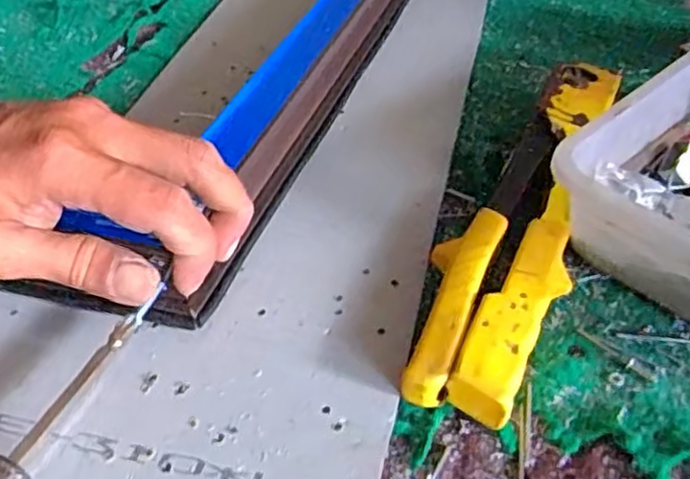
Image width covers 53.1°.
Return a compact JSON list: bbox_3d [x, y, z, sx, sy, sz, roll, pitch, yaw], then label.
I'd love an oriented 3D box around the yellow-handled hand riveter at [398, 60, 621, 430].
[{"bbox_3d":[0.092,-0.013,0.334,0.052,0.022,0.241,20,47,22],"label":"yellow-handled hand riveter"}]

